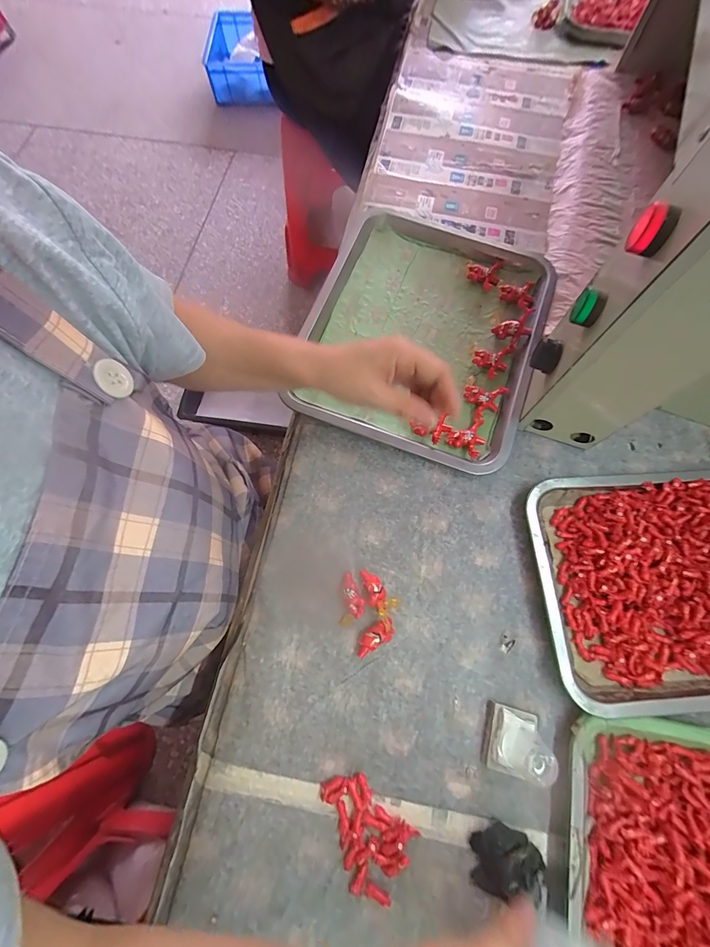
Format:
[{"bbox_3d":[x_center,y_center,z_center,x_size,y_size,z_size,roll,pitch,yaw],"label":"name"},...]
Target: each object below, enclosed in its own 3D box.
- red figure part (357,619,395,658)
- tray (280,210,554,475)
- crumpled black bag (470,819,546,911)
[{"bbox_3d":[0.018,0.152,0.353,0.041,0.013,0.018,-28,74,-8],"label":"red figure part"},{"bbox_3d":[0.077,-0.173,0.453,0.272,0.026,0.308,20,73,7],"label":"tray"},{"bbox_3d":[0.122,0.312,0.304,0.055,0.010,0.044,13,72,5],"label":"crumpled black bag"}]

